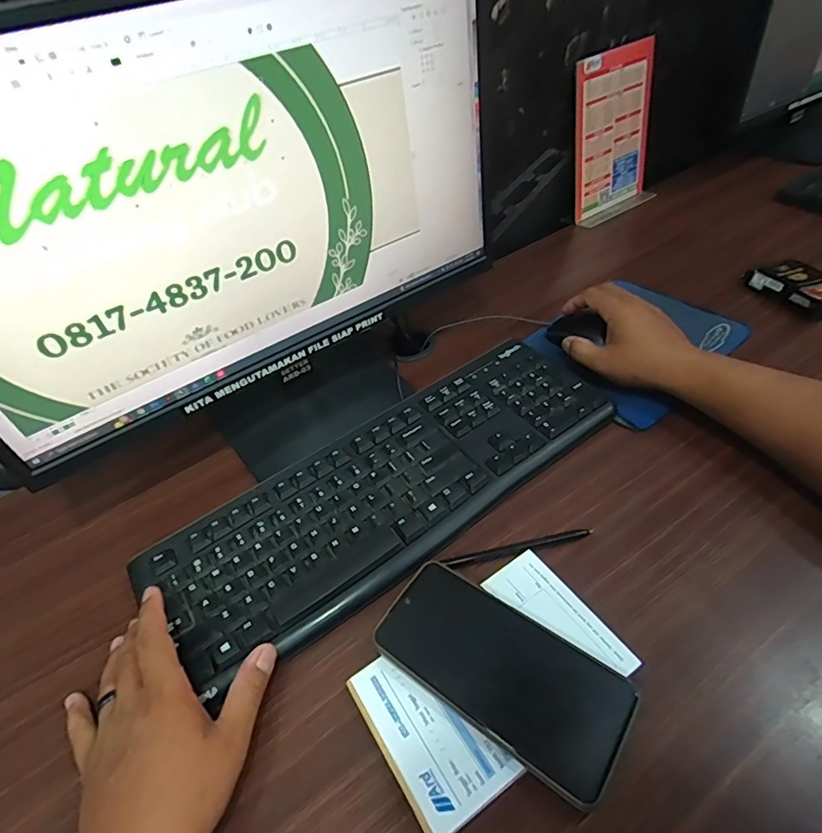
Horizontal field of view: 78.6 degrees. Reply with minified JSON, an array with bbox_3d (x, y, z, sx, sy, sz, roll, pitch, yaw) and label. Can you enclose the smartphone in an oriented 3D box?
[{"bbox_3d":[0.058,0.166,0.336,0.161,0.016,0.076,28,57,26],"label":"smartphone"}]

